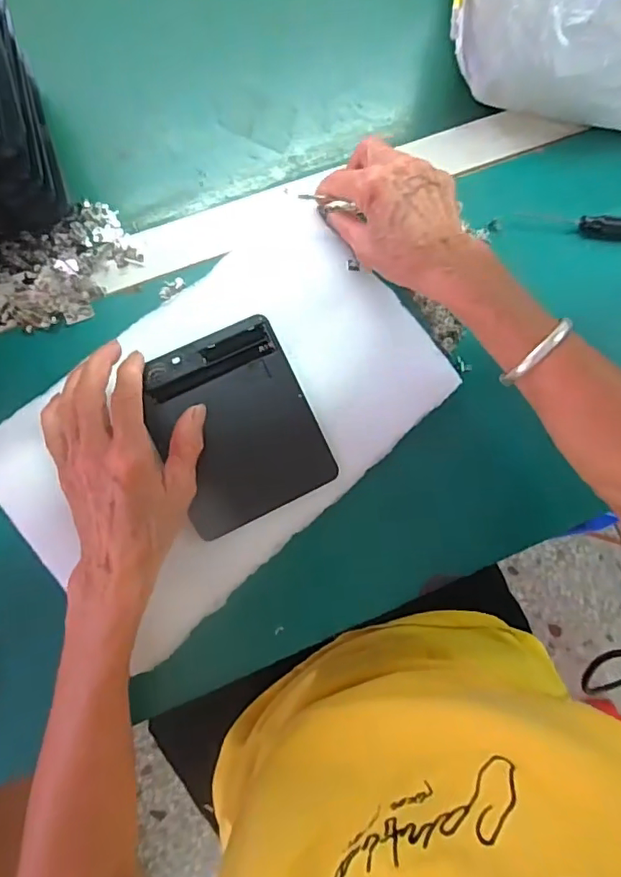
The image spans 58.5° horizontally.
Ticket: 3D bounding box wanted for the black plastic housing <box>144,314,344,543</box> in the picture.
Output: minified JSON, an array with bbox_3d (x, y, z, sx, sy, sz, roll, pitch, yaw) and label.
[{"bbox_3d":[-0.053,-0.009,0.402,0.107,0.007,0.133,-25,94,-5],"label":"black plastic housing"}]

